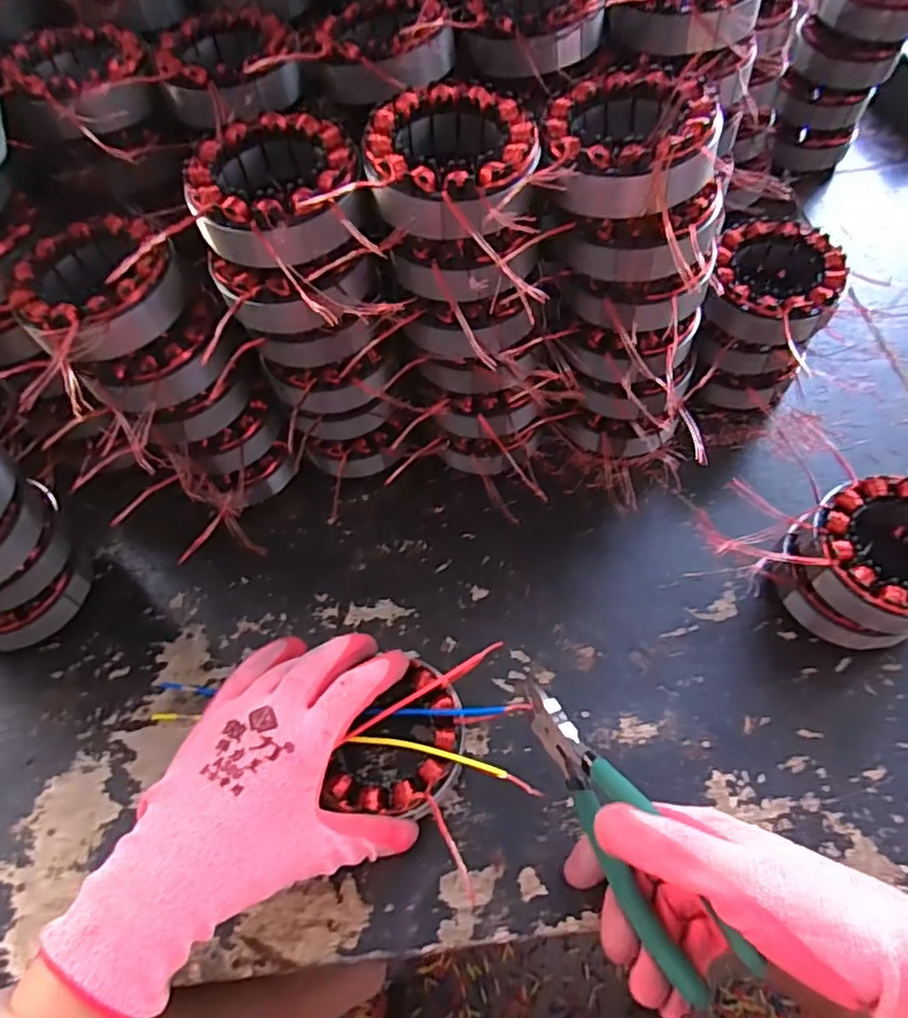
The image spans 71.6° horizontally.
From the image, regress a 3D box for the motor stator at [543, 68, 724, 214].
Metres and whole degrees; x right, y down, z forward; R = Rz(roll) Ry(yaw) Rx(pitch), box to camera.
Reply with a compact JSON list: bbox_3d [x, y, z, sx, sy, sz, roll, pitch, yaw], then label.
[{"bbox_3d":[0.089,-0.185,0.319,0.086,0.034,0.092,12,62,10],"label":"motor stator"}]

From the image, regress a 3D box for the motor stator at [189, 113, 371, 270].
[{"bbox_3d":[-0.088,-0.160,0.321,0.088,0.033,0.080,-1,61,2],"label":"motor stator"}]

